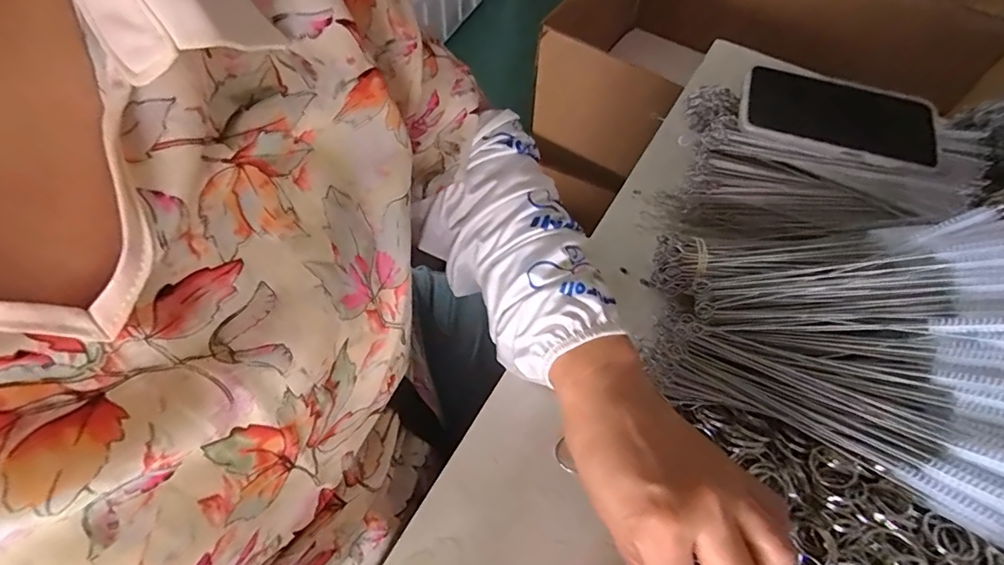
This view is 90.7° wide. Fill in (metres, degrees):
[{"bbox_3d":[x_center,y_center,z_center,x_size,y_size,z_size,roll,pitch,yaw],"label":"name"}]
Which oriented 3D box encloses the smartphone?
[{"bbox_3d":[0.295,-0.143,0.432,0.168,0.015,0.080,17,64,6],"label":"smartphone"}]

